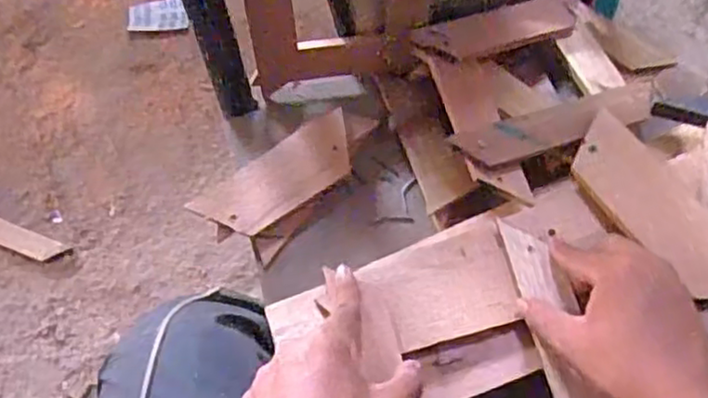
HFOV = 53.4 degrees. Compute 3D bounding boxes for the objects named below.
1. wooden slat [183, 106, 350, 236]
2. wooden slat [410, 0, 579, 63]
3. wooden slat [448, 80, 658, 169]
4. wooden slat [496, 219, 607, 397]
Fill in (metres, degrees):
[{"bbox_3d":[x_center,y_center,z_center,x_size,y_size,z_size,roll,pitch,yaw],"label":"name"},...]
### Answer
[{"bbox_3d":[-0.059,-0.016,0.576,0.139,0.009,0.053,-33,75,-14],"label":"wooden slat"},{"bbox_3d":[0.123,-0.143,0.595,0.144,0.007,0.036,-16,86,-11],"label":"wooden slat"},{"bbox_3d":[0.164,-0.060,0.563,0.169,0.013,0.038,-16,66,-6],"label":"wooden slat"},{"bbox_3d":[0.137,0.087,0.478,0.035,0.010,0.162,-10,63,-5],"label":"wooden slat"}]

